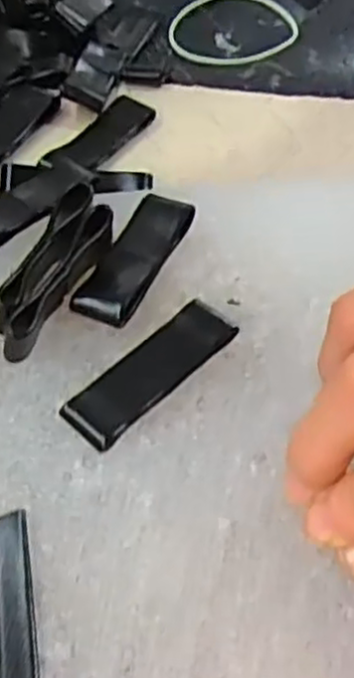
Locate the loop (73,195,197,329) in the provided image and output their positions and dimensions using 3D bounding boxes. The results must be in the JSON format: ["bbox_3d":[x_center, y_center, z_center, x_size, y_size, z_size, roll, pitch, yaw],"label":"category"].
[{"bbox_3d":[-0.013,-0.026,0.233,0.019,0.007,0.053,25,56,10],"label":"loop"}]

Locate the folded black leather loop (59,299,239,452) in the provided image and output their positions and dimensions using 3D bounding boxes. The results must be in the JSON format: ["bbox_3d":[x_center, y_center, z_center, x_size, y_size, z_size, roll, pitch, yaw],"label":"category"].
[{"bbox_3d":[-0.007,0.009,0.212,0.017,0.007,0.056,41,60,19],"label":"folded black leather loop"}]

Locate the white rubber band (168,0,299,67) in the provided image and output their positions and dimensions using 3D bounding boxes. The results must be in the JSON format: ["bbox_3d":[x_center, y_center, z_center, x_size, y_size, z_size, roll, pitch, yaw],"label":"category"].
[{"bbox_3d":[0.030,-0.161,0.383,0.072,0.006,0.059,-35,66,-27],"label":"white rubber band"}]

